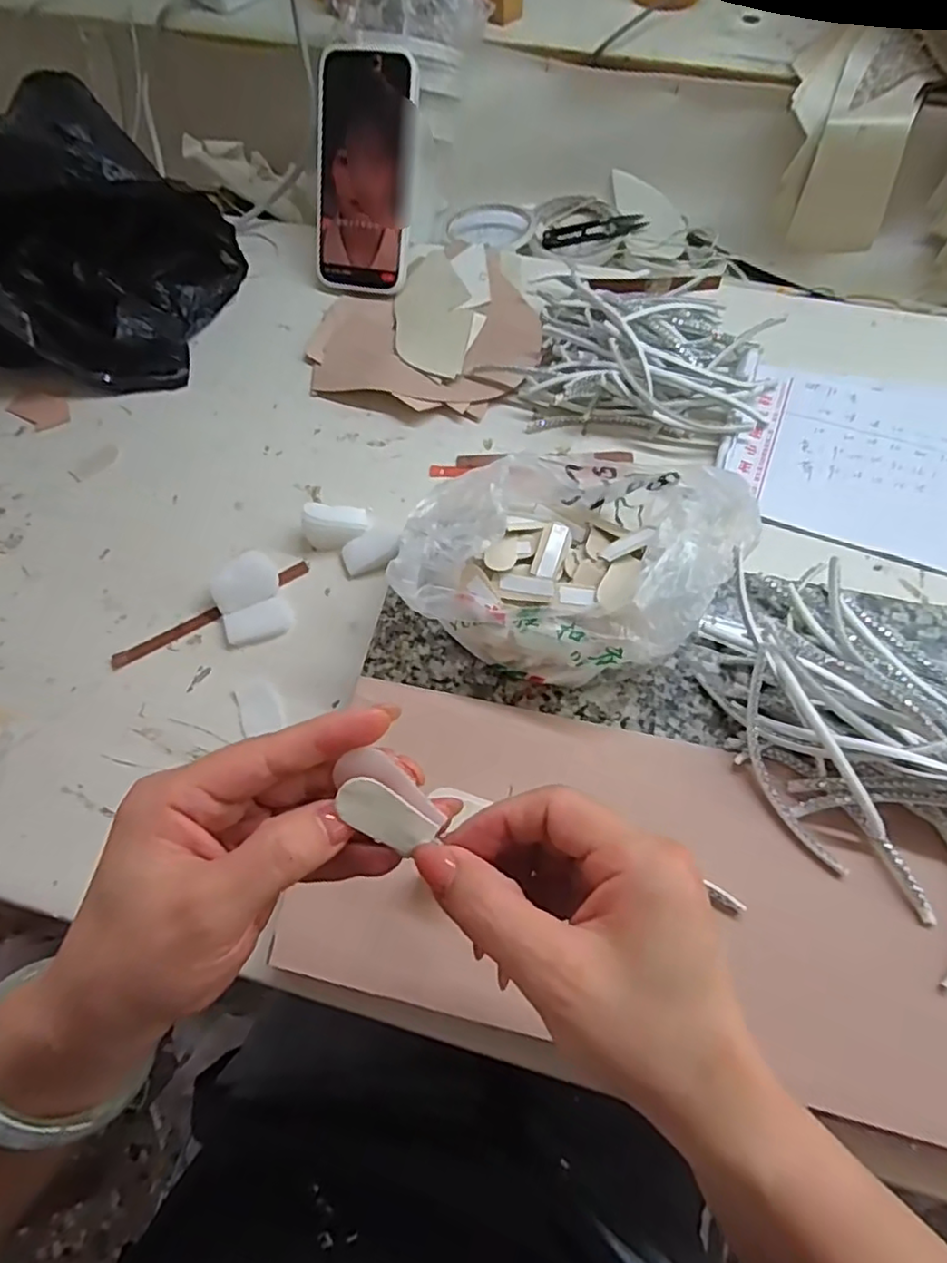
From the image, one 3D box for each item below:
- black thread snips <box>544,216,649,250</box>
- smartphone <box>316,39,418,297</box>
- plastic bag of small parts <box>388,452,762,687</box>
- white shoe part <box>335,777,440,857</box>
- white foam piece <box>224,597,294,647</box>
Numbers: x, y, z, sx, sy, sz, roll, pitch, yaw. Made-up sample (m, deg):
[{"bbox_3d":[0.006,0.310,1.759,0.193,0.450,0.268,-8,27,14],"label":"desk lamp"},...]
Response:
[{"bbox_3d":[0.114,-0.381,0.605,0.101,0.010,0.018,-12,65,-3],"label":"black thread snips"},{"bbox_3d":[-0.090,-0.374,0.524,0.083,0.167,0.016,18,26,10],"label":"smartphone"},{"bbox_3d":[0.052,-0.047,0.372,0.175,0.057,0.149,27,69,14],"label":"plastic bag of small parts"},{"bbox_3d":[-0.031,0.065,0.222,0.036,0.007,0.016,36,70,-12],"label":"white shoe part"},{"bbox_3d":[-0.143,-0.007,0.425,0.043,0.008,0.026,-28,67,-10],"label":"white foam piece"}]

